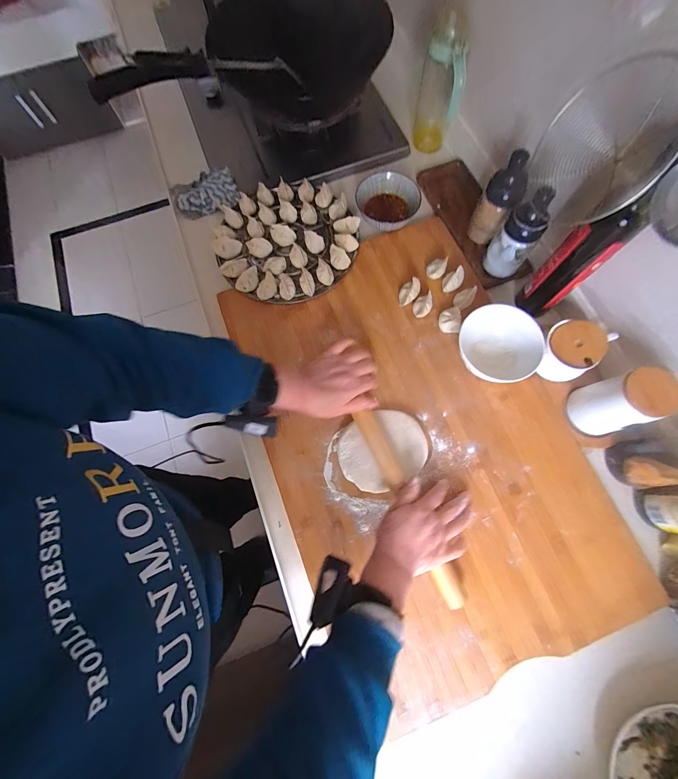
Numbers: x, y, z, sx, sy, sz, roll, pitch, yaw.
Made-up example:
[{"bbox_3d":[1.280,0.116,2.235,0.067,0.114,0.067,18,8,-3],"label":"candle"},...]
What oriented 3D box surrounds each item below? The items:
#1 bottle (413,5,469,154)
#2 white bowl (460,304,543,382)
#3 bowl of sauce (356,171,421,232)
[{"bbox_3d":[0.185,-0.542,0.611,0.076,0.206,0.085,9,74,4],"label":"bottle"},{"bbox_3d":[0.246,-0.063,0.506,0.112,0.062,0.117,0,73,1],"label":"white bowl"},{"bbox_3d":[0.095,-0.346,0.612,0.119,0.046,0.107,-9,73,-2],"label":"bowl of sauce"}]

